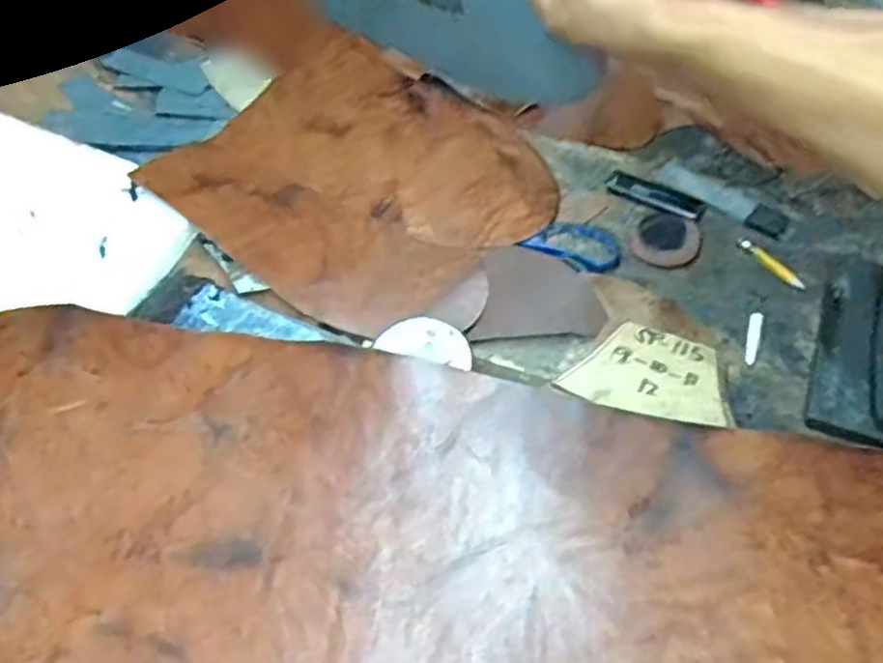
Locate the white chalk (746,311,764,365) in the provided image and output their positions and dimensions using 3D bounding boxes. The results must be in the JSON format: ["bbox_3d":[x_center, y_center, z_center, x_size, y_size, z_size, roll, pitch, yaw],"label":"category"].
[{"bbox_3d":[0.235,0.004,0.572,0.009,0.006,0.044,15,63,12],"label":"white chalk"}]

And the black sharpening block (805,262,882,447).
[{"bbox_3d":[0.302,0.008,0.550,0.053,0.019,0.155,16,63,13],"label":"black sharpening block"}]

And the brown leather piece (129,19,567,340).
[{"bbox_3d":[-0.069,-0.136,0.664,0.286,0.030,0.258,35,68,21],"label":"brown leather piece"}]

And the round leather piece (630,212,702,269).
[{"bbox_3d":[0.184,-0.075,0.619,0.051,0.004,0.054,-2,60,3],"label":"round leather piece"}]

